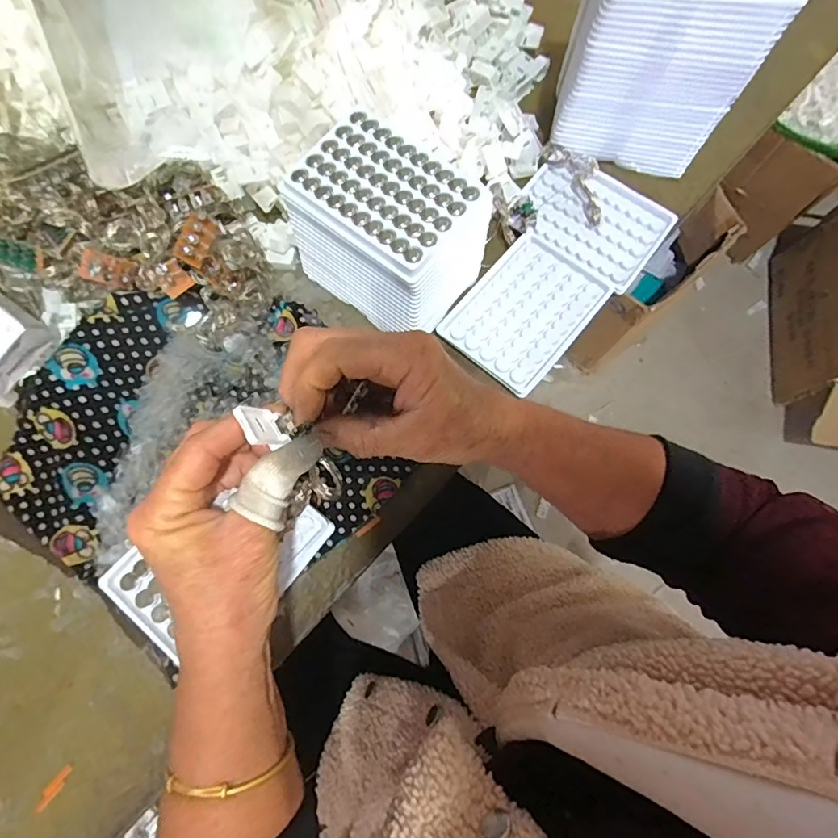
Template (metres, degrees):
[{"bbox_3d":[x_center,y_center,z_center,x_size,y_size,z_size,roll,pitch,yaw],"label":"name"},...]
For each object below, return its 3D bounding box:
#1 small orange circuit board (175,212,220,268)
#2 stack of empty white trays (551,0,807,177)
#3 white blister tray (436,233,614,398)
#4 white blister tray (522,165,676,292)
[{"bbox_3d":[-0.172,-0.139,0.377,0.022,0.008,0.039,24,82,-28],"label":"small orange circuit board"},{"bbox_3d":[0.189,-0.302,0.396,0.137,0.150,0.093,5,75,1],"label":"stack of empty white trays"},{"bbox_3d":[0.091,-0.094,0.418,0.096,0.006,0.129,40,78,9],"label":"white blister tray"},{"bbox_3d":[0.156,-0.183,0.445,0.128,0.008,0.097,37,78,9],"label":"white blister tray"}]

